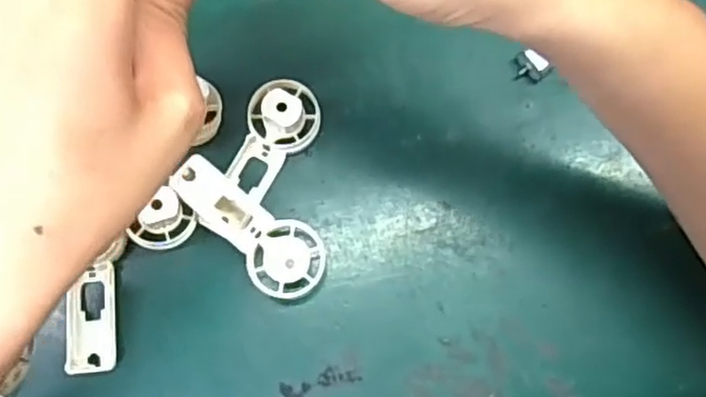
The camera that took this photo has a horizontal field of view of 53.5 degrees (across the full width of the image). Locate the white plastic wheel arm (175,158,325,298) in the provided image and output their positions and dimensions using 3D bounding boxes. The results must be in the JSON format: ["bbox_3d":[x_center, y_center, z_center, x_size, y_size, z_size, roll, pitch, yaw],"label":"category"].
[{"bbox_3d":[-0.056,0.018,0.376,0.091,0.024,0.038,36,82,5],"label":"white plastic wheel arm"}]

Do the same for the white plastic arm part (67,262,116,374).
[{"bbox_3d":[-0.139,0.064,0.371,0.024,0.016,0.056,-2,81,-1],"label":"white plastic arm part"}]

